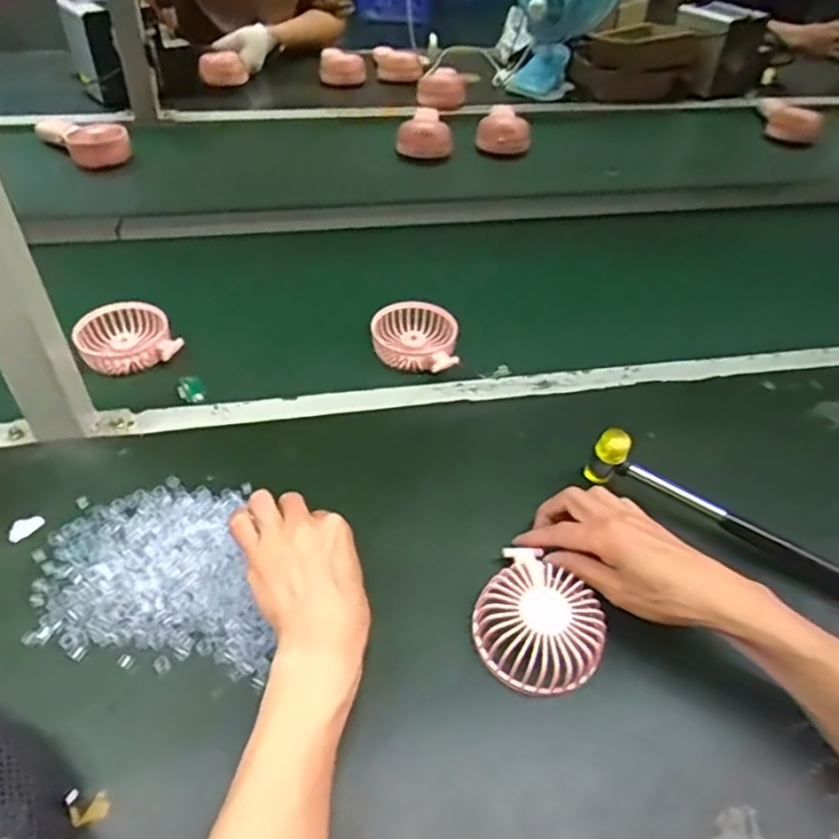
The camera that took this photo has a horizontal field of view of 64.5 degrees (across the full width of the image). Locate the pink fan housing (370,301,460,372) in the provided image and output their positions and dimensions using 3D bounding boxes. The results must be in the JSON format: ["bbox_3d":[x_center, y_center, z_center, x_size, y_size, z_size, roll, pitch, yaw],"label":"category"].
[{"bbox_3d":[-0.005,-0.084,0.723,0.090,0.038,0.097,4,45,1],"label":"pink fan housing"}]

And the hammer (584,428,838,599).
[{"bbox_3d":[0.247,0.076,0.516,0.240,0.064,0.027,26,49,21],"label":"hammer"}]

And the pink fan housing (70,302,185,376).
[{"bbox_3d":[-0.302,-0.084,0.685,0.092,0.032,0.081,-21,50,-23],"label":"pink fan housing"}]

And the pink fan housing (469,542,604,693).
[{"bbox_3d":[0.082,0.139,0.457,0.087,0.035,0.081,2,45,-2],"label":"pink fan housing"}]

